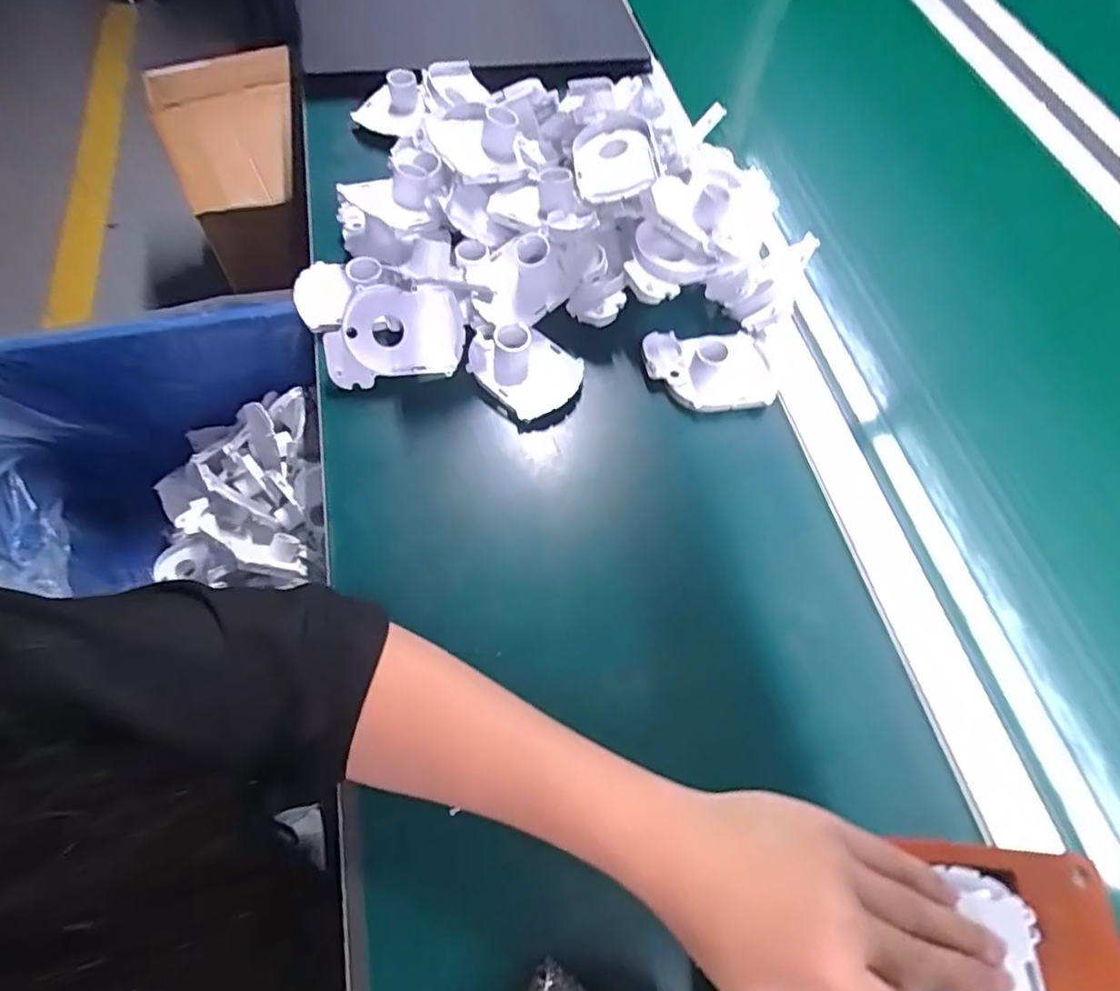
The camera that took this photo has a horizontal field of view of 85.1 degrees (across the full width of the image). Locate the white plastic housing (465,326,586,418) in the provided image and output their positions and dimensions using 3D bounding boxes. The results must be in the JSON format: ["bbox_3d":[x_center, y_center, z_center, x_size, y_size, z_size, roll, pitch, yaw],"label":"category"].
[{"bbox_3d":[-0.026,-0.104,0.464,0.083,0.037,0.064,41,67,17],"label":"white plastic housing"}]

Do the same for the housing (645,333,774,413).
[{"bbox_3d":[0.116,-0.102,0.473,0.097,0.031,0.066,-3,63,-5],"label":"housing"}]

